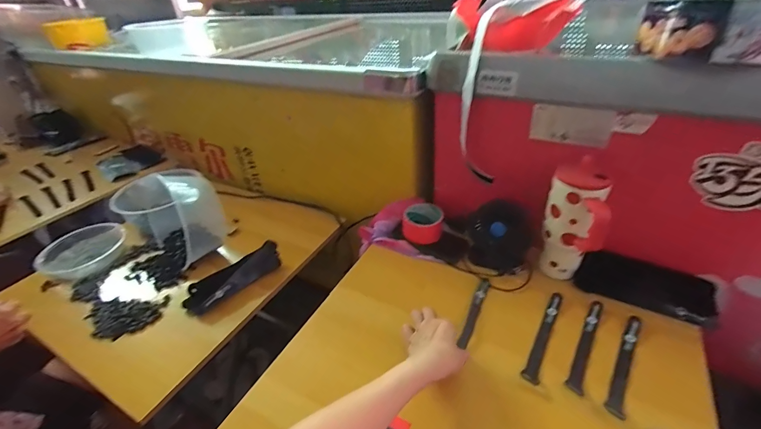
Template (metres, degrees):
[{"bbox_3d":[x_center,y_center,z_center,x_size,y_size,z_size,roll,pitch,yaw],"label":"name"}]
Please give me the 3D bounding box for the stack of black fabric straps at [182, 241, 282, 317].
[{"bbox_3d":[-0.319,0.141,0.790,0.218,0.061,0.055,-30,42,-30],"label":"stack of black fabric straps"}]

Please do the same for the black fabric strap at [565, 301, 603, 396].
[{"bbox_3d":[0.328,0.204,0.570,0.021,0.005,0.189,19,42,31],"label":"black fabric strap"}]

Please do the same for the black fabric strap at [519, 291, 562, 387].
[{"bbox_3d":[0.268,0.194,0.590,0.024,0.005,0.195,16,41,28],"label":"black fabric strap"}]

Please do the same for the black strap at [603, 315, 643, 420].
[{"bbox_3d":[0.367,0.222,0.540,0.023,0.011,0.188,19,42,31],"label":"black strap"}]

